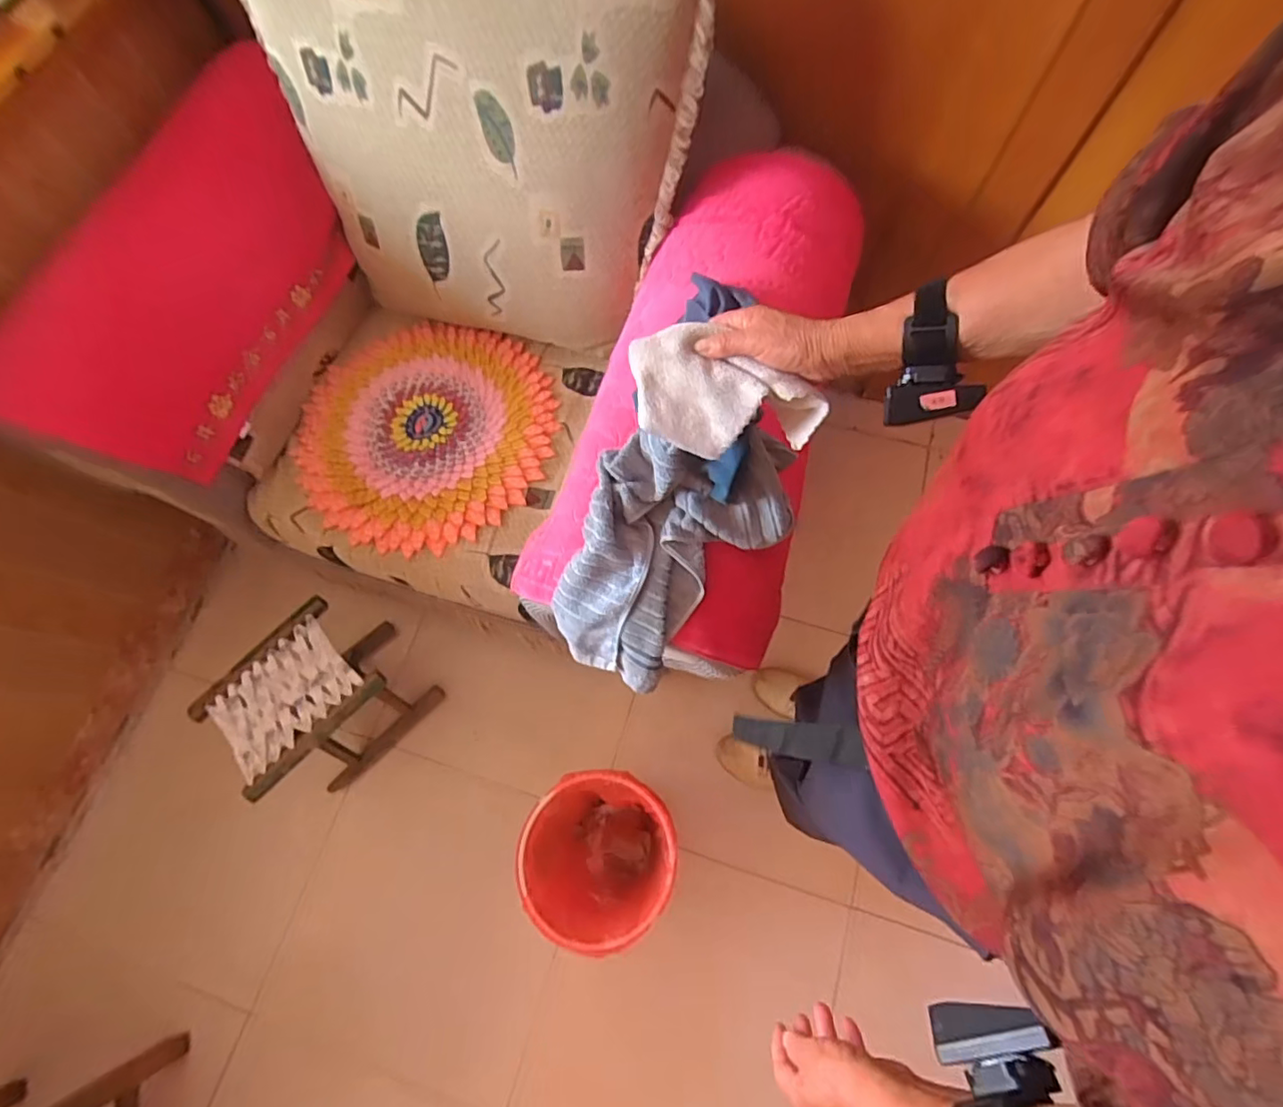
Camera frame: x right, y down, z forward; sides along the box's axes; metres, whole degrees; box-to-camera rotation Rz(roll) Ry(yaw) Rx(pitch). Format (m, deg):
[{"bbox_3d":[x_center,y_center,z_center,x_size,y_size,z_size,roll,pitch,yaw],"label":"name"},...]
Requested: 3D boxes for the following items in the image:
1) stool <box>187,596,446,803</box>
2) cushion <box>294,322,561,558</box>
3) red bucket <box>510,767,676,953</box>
[{"bbox_3d":[-0.581,0.283,1.088,0.240,0.302,0.275,41,75,12],"label":"stool"},{"bbox_3d":[-0.350,-0.207,0.937,0.405,0.022,0.397,-1,71,3],"label":"cushion"},{"bbox_3d":[-0.071,0.499,0.979,0.231,0.241,0.240,-1,71,3],"label":"red bucket"}]

